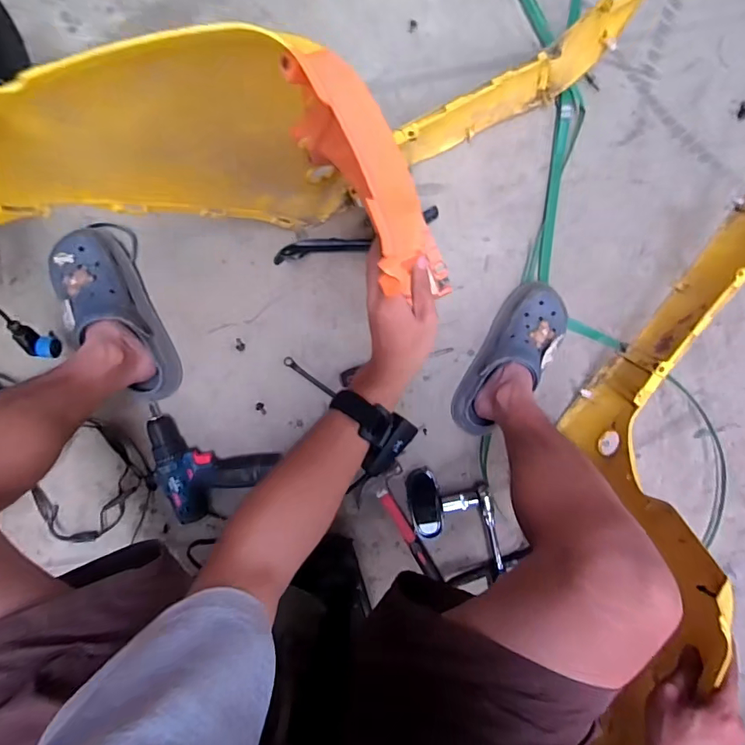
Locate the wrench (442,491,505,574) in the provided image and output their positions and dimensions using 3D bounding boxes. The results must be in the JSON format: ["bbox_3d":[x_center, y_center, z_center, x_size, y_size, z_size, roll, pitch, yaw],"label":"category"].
[{"bbox_3d":[0.187,0.281,0.795,0.083,0.038,0.133,-20,98,-2],"label":"wrench"}]

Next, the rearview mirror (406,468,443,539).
[{"bbox_3d":[0.095,0.236,0.802,0.055,0.027,0.124,-11,98,-4],"label":"rearview mirror"}]

